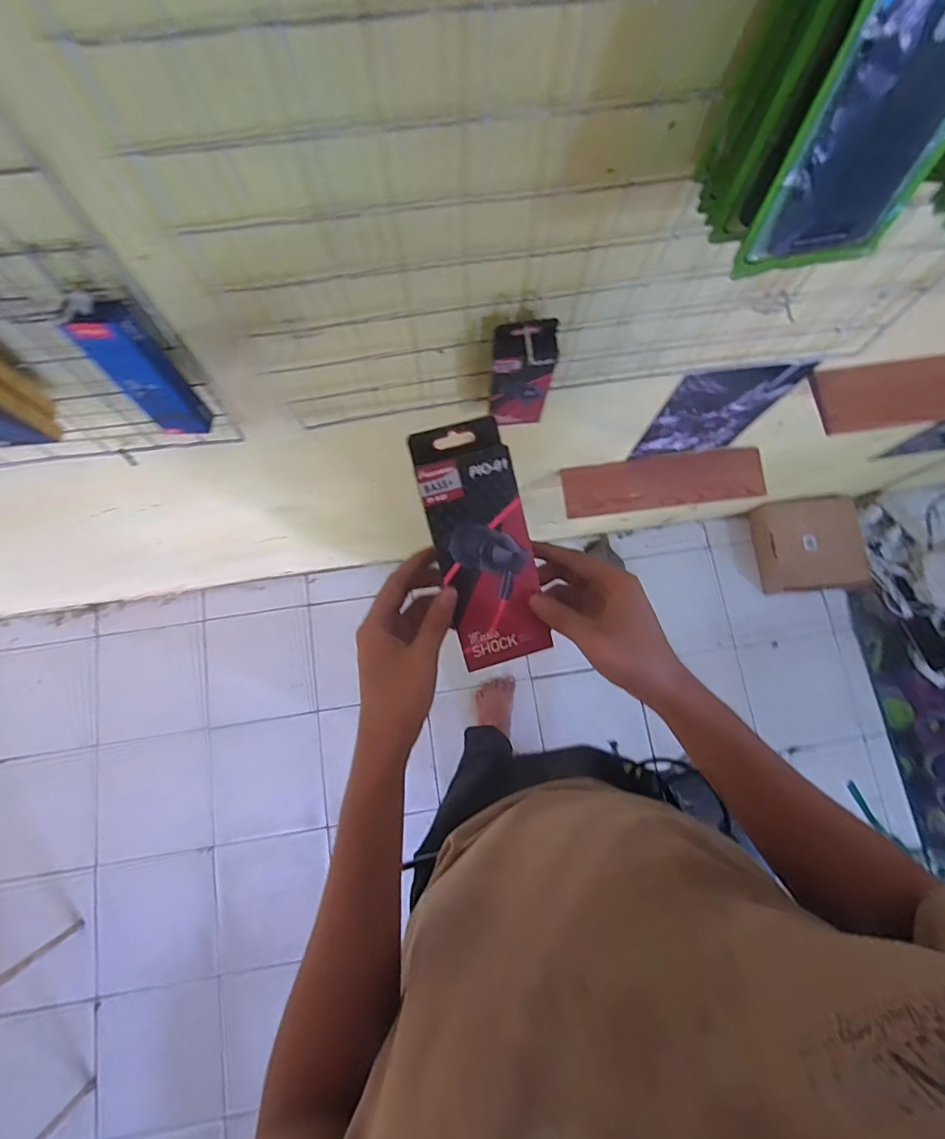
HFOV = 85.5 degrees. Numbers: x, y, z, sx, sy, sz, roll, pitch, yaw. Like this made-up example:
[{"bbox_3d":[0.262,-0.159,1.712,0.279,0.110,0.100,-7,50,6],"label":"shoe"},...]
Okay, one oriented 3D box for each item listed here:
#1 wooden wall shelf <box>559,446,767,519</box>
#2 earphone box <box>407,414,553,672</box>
[{"bbox_3d":[0.370,-0.171,0.981,0.385,0.033,0.096,-7,92,1],"label":"wooden wall shelf"},{"bbox_3d":[0.008,-0.018,0.383,0.069,0.024,0.180,-15,100,-5],"label":"earphone box"}]

